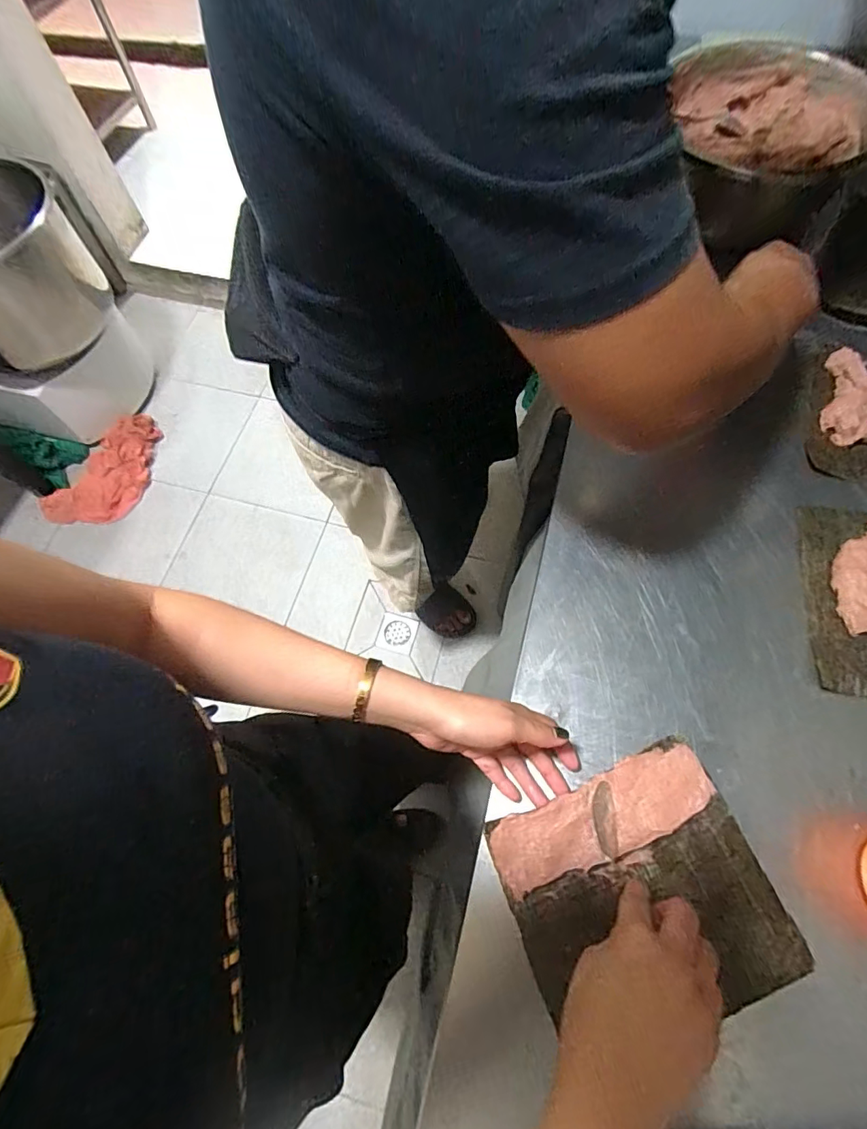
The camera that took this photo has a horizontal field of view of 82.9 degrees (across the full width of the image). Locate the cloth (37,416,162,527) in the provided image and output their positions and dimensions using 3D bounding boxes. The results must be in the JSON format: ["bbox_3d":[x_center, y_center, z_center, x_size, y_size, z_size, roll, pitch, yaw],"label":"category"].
[{"bbox_3d":[-1.007,-0.308,1.569,0.223,0.092,0.397,19,68,10],"label":"cloth"}]

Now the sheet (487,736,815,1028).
[{"bbox_3d":[0.167,0.264,0.393,0.200,0.021,0.179,-21,69,-8],"label":"sheet"}]

